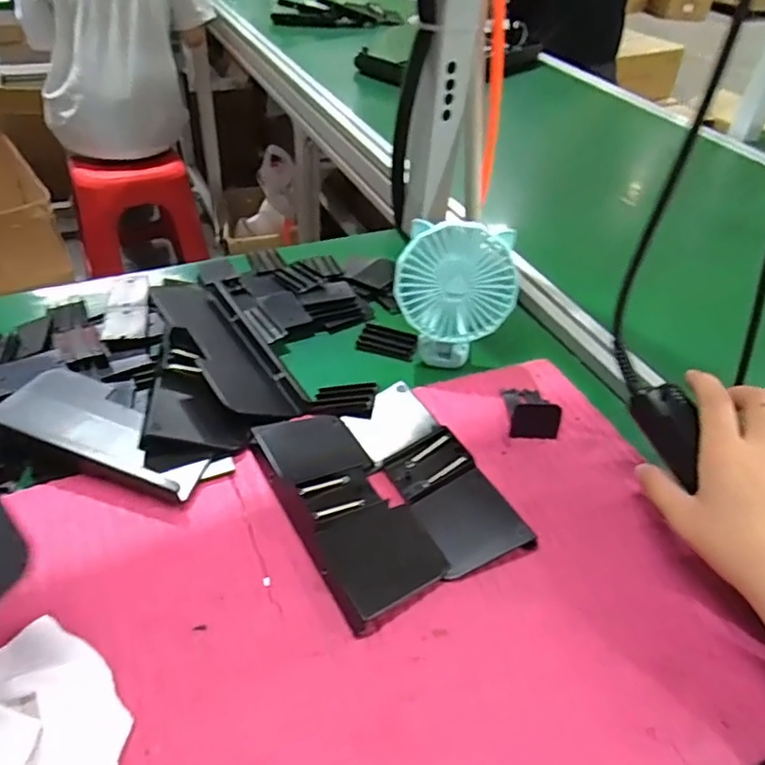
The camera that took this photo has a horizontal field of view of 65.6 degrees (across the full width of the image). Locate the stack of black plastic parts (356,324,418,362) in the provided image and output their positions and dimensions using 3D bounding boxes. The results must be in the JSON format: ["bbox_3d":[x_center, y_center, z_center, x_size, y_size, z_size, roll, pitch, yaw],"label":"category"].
[{"bbox_3d":[0.006,-0.039,0.568,0.055,0.008,0.034,16,43,11],"label":"stack of black plastic parts"}]

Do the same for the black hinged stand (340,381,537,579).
[{"bbox_3d":[0.033,0.058,0.438,0.067,0.023,0.169,-15,46,-22],"label":"black hinged stand"}]

